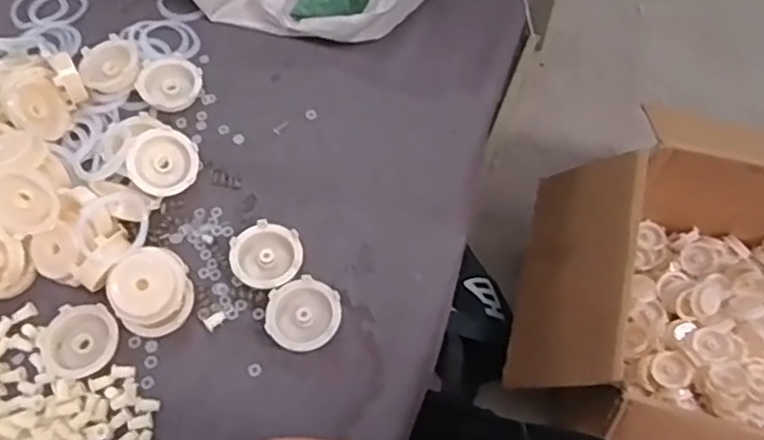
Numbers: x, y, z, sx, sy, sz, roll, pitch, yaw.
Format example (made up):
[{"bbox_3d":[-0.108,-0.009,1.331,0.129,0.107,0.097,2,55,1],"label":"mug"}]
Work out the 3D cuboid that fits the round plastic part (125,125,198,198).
[{"bbox_3d":[-0.177,-0.047,0.533,0.055,0.011,0.053,1,87,-13],"label":"round plastic part"}]

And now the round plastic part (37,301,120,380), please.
[{"bbox_3d":[-0.220,0.088,0.480,0.053,0.011,0.054,0,62,1],"label":"round plastic part"}]

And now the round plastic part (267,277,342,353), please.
[{"bbox_3d":[-0.058,0.072,0.490,0.054,0.018,0.052,0,62,1],"label":"round plastic part"}]

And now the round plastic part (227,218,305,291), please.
[{"bbox_3d":[-0.087,0.030,0.511,0.054,0.020,0.054,-37,68,-17],"label":"round plastic part"}]

